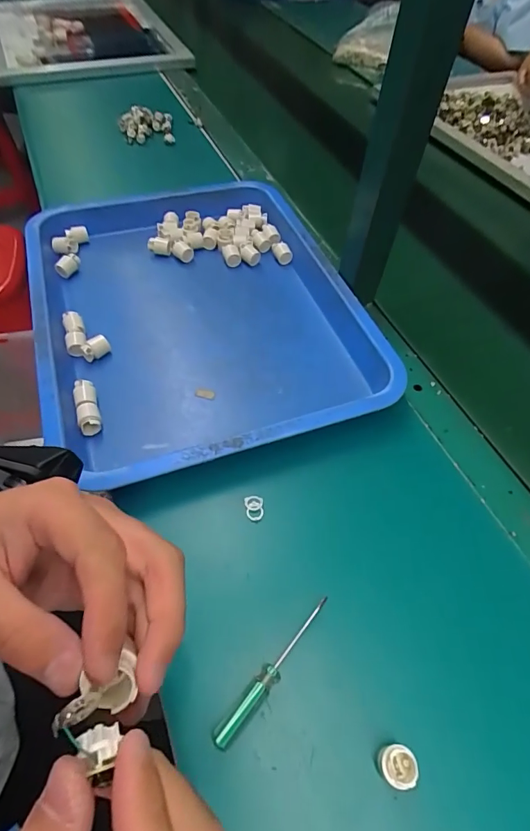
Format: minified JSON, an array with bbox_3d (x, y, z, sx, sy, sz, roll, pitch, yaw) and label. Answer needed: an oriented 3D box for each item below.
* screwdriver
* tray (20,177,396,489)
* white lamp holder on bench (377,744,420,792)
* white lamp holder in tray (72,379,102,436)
[{"bbox_3d":[0.008,0.178,0.307,0.013,0.010,0.116,37,61,21],"label":"screwdriver"},{"bbox_3d":[-0.080,-0.135,0.504,0.338,0.041,0.429,-16,57,-13],"label":"tray"},{"bbox_3d":[0.083,0.222,0.275,0.023,0.026,0.021,1,55,-2],"label":"white lamp holder on bench"},{"bbox_3d":[-0.172,-0.006,0.422,0.020,0.020,0.060,-16,57,-13],"label":"white lamp holder in tray"}]

